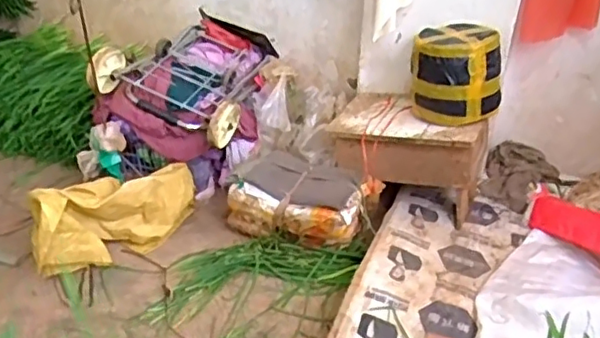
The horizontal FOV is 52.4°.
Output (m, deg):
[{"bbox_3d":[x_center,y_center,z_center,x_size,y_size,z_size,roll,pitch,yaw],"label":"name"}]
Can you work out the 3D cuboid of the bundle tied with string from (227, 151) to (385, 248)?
[{"bbox_3d":[0.011,0.084,1.650,0.339,0.138,0.259,18,34,25],"label":"bundle tied with string"}]

